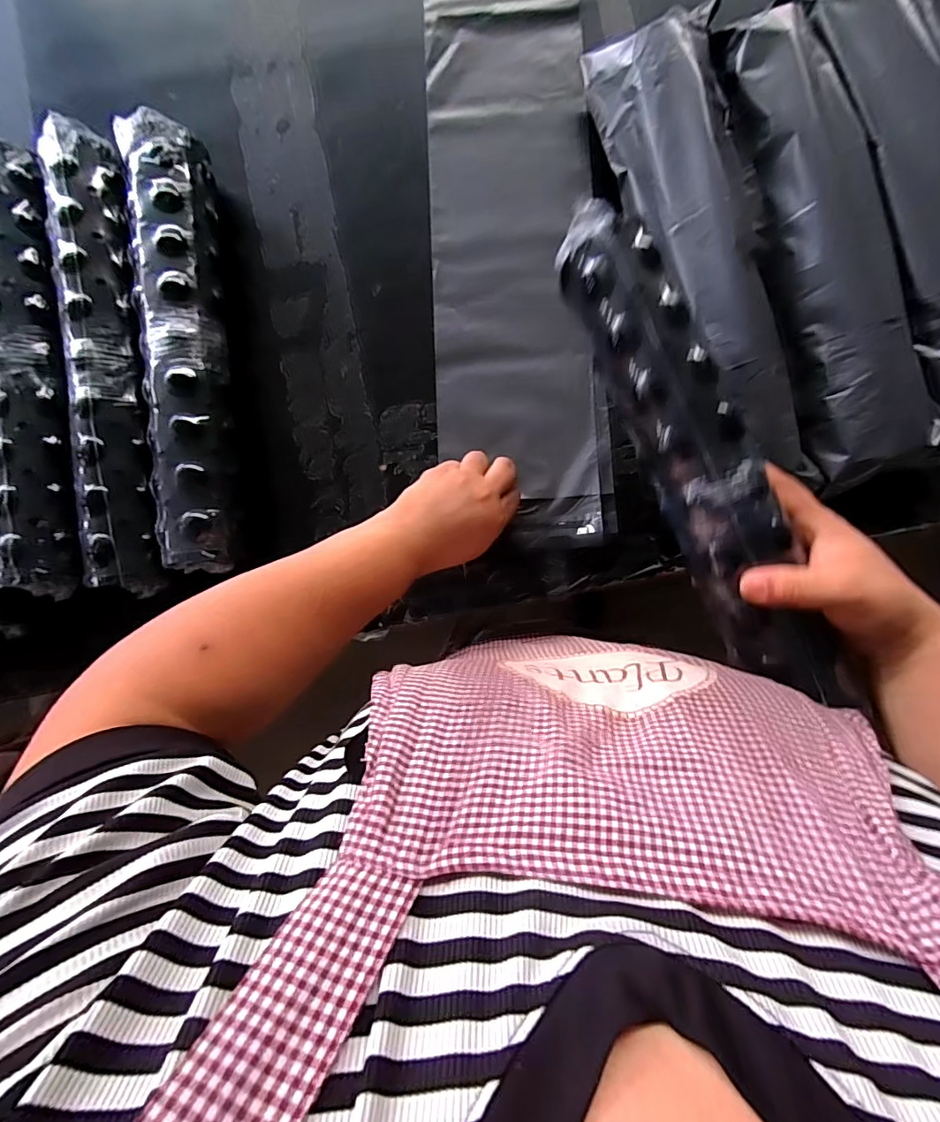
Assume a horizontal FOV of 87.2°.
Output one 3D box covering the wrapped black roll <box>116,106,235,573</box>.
[{"bbox_3d":[-0.256,-0.197,0.464,0.073,0.065,0.418,-8,88,0],"label":"wrapped black roll"}]

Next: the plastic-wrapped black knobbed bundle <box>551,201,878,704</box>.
[{"bbox_3d":[0.159,-0.069,0.346,0.063,0.041,0.384,-24,90,1],"label":"plastic-wrapped black knobbed bundle"}]

